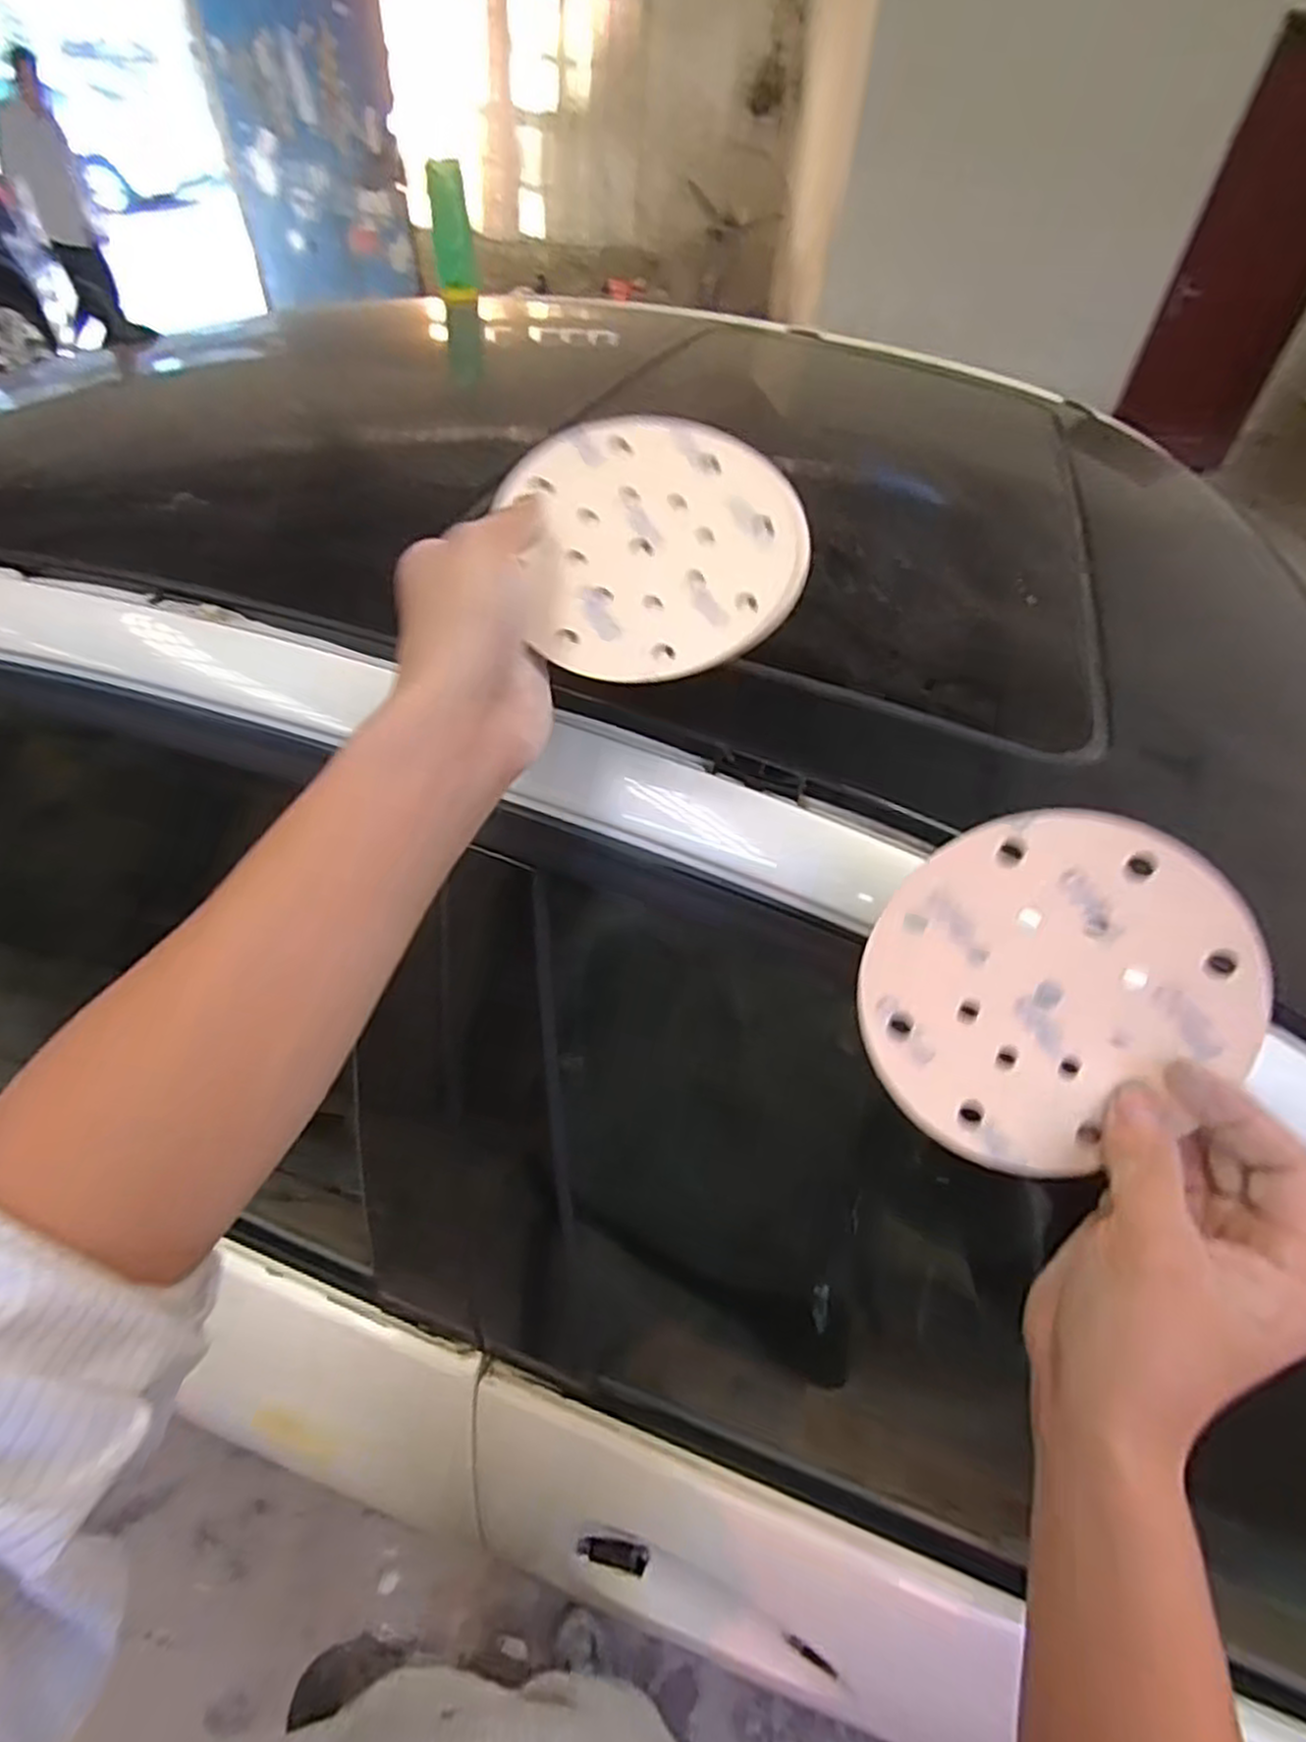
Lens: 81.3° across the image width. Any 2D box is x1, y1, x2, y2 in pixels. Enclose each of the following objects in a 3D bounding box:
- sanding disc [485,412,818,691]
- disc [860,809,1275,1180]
[{"bbox_3d":[0.005,-0.162,0.368,0.131,0.007,0.145,-16,74,-3],"label":"sanding disc"},{"bbox_3d":[0.157,0.047,0.308,0.131,0.143,0.010,48,15,4],"label":"disc"}]

